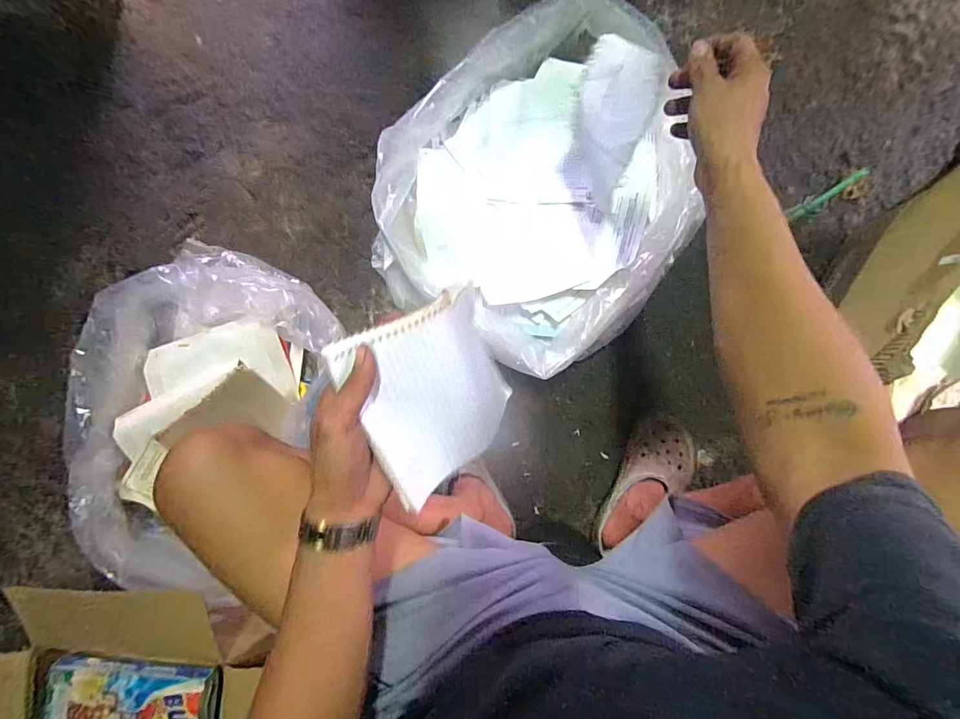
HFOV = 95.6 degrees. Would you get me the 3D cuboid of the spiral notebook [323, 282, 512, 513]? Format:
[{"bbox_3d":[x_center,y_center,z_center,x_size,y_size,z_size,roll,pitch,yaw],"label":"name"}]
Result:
[{"bbox_3d":[-0.032,0.020,0.397,0.031,0.176,0.144,-4,115,45],"label":"spiral notebook"}]

